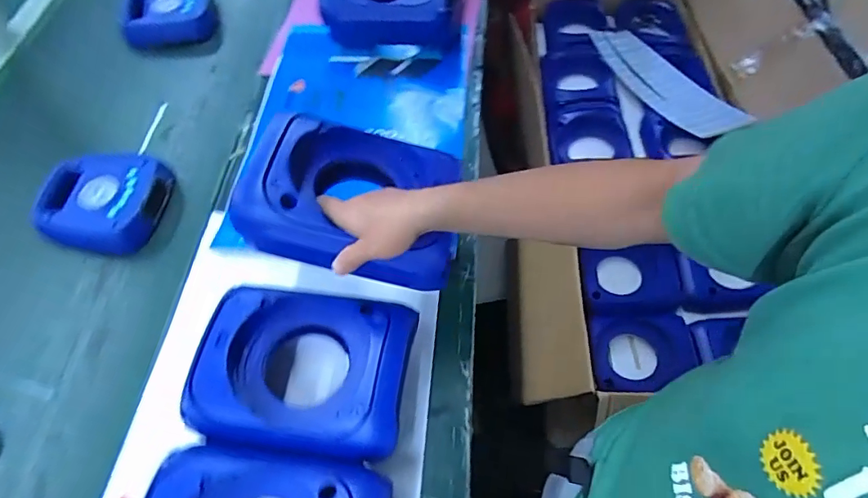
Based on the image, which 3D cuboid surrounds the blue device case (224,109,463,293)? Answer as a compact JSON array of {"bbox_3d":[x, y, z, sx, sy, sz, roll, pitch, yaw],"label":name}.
[{"bbox_3d":[-0.084,-0.057,0.533,0.233,0.069,0.172,15,57,-17],"label":"blue device case"}]

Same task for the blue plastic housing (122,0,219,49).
[{"bbox_3d":[-0.503,-0.448,0.940,0.167,0.074,0.113,-8,59,-3],"label":"blue plastic housing"}]

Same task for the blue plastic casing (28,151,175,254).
[{"bbox_3d":[-0.481,-0.070,0.730,0.161,0.069,0.144,4,59,4],"label":"blue plastic casing"}]

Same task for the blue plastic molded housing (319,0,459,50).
[{"bbox_3d":[-0.074,-0.438,0.886,0.237,0.111,0.178,-1,59,1],"label":"blue plastic molded housing"}]

